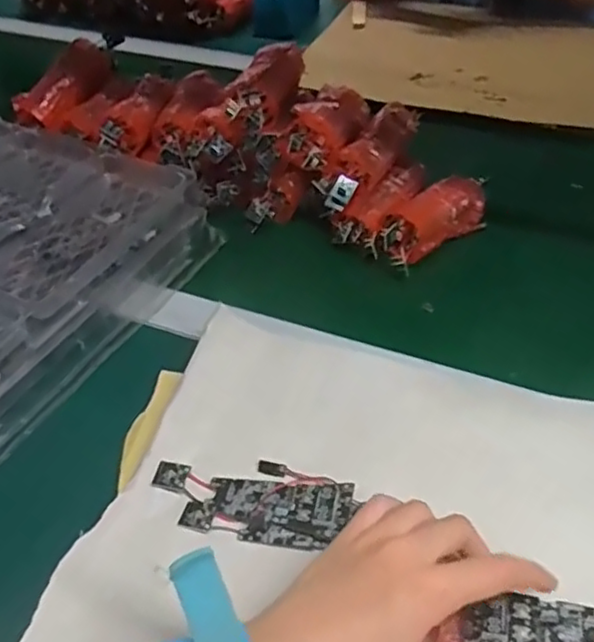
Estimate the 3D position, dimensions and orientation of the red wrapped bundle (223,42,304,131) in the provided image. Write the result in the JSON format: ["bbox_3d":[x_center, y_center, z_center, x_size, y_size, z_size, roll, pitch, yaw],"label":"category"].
[{"bbox_3d":[-0.027,-0.204,0.591,0.041,0.052,0.120,10,45,12],"label":"red wrapped bundle"}]

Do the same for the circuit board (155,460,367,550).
[{"bbox_3d":[-0.025,0.101,0.380,0.114,0.018,0.046,4,46,13],"label":"circuit board"}]

